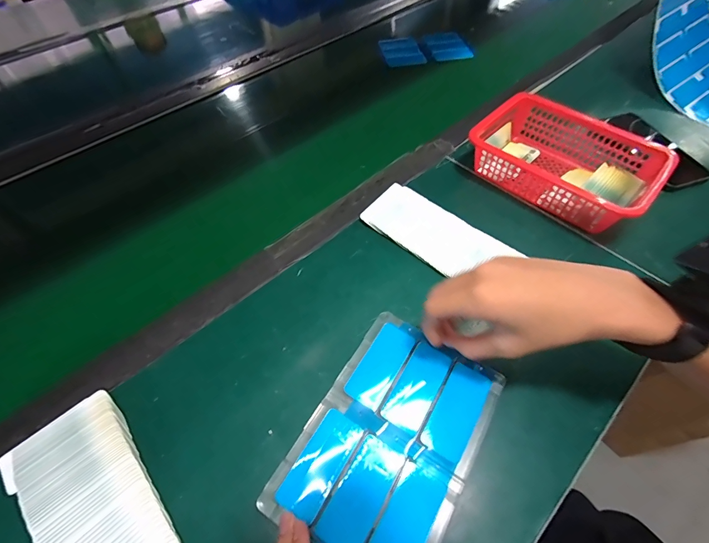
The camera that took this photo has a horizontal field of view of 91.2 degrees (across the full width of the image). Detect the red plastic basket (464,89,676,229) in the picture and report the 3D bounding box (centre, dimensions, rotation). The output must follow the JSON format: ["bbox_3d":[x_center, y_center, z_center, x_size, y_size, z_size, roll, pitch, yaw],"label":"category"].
[{"bbox_3d":[0.274,-0.145,0.464,0.210,0.063,0.145,37,65,23],"label":"red plastic basket"}]

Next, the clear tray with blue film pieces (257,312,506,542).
[{"bbox_3d":[0.032,0.141,0.301,0.133,0.013,0.194,27,61,18],"label":"clear tray with blue film pieces"}]

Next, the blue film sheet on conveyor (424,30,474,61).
[{"bbox_3d":[0.199,-0.488,0.741,0.082,0.006,0.114,-10,57,-4],"label":"blue film sheet on conveyor"}]

